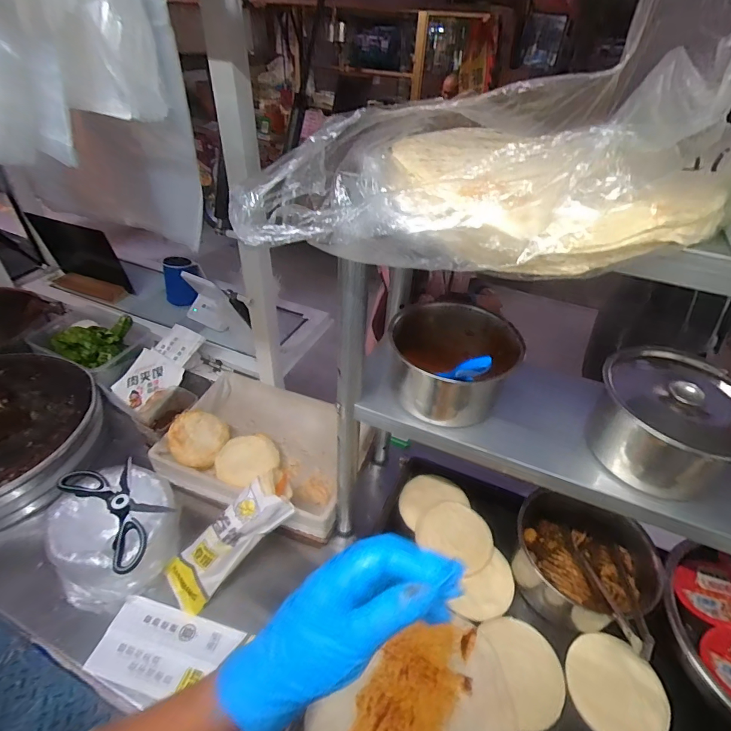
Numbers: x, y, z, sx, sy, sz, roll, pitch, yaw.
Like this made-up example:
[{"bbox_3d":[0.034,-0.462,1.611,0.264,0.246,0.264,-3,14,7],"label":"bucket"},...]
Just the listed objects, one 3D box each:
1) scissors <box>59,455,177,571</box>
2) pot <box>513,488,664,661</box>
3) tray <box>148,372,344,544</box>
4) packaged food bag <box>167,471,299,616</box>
[{"bbox_3d":[-0.374,0.208,0.636,0.196,0.040,0.095,30,47,30],"label":"scissors"},{"bbox_3d":[0.329,0.286,0.637,0.190,0.093,0.193,1,39,-1],"label":"pot"},{"bbox_3d":[-0.179,0.151,0.823,0.360,0.110,0.281,18,42,18],"label":"tray"},{"bbox_3d":[-0.205,0.261,0.646,0.086,0.054,0.228,34,74,33],"label":"packaged food bag"}]

